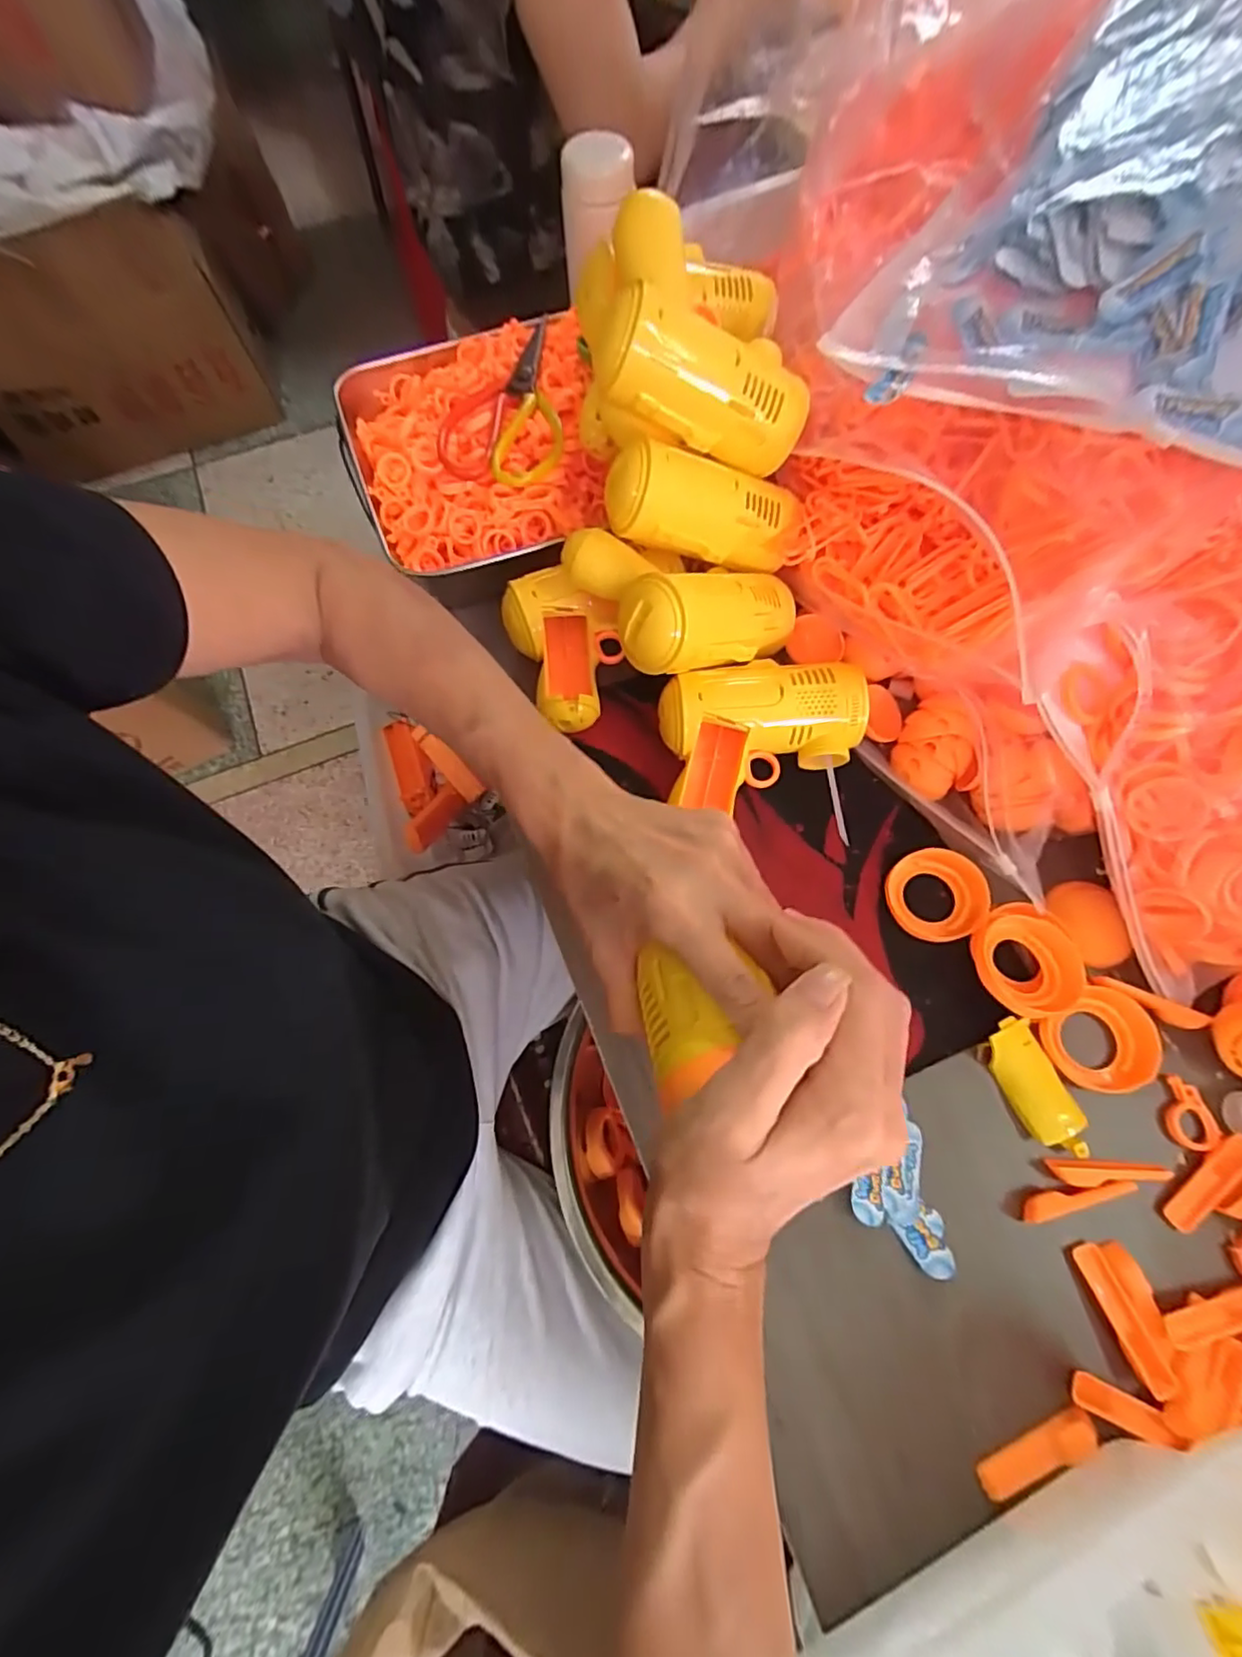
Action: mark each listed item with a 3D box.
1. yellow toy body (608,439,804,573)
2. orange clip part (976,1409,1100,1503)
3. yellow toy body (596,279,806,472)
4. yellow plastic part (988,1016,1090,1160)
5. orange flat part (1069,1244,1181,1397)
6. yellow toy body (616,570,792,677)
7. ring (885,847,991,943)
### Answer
[{"bbox_3d":[0.055,-0.207,0.387,0.129,0.048,0.046,6,68,-18],"label":"yellow toy body"},{"bbox_3d":[0.202,0.304,0.286,0.061,0.006,0.016,-22,71,-7],"label":"orange clip part"},{"bbox_3d":[0.052,-0.271,0.362,0.133,0.048,0.057,12,68,-20],"label":"yellow toy body"},{"bbox_3d":[0.239,0.149,0.342,0.030,0.013,0.074,-17,70,-5],"label":"yellow plastic part"},{"bbox_3d":[0.257,0.250,0.303,0.014,0.004,0.063,-24,62,6],"label":"orange flat part"},{"bbox_3d":[0.061,-0.141,0.386,0.138,0.051,0.061,-18,68,-29],"label":"yellow toy body"},{"bbox_3d":[0.203,0.043,0.381,0.059,0.013,0.057,-5,76,15],"label":"ring"}]

